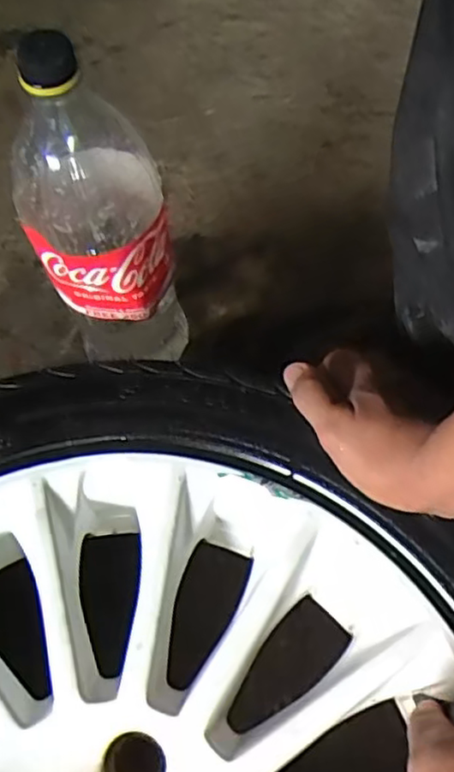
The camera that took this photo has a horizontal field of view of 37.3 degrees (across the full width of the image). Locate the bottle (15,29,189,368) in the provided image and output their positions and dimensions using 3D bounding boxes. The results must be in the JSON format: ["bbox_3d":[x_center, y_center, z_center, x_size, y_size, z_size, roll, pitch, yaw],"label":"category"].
[{"bbox_3d":[-0.087,-0.107,0.474,0.089,0.287,0.092,-21,68,-8],"label":"bottle"}]

